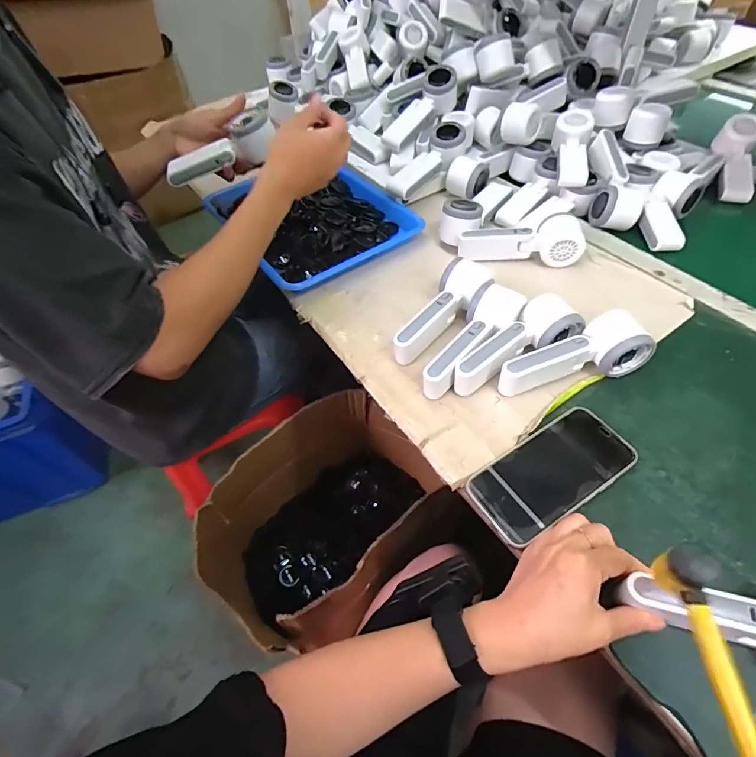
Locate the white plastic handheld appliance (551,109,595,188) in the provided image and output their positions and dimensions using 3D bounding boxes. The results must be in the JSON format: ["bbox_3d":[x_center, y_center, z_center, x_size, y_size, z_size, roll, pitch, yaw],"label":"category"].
[{"bbox_3d":[0.310,-0.364,0.672,0.060,0.069,0.169,13,54,13],"label":"white plastic handheld appliance"}]

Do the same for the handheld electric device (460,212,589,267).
[{"bbox_3d":[0.199,-0.195,0.585,0.160,0.046,0.056,0,52,3],"label":"handheld electric device"}]

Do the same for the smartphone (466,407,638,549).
[{"bbox_3d":[0.167,0.089,0.399,0.159,0.009,0.077,-28,56,-18],"label":"smartphone"}]

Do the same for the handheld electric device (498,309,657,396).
[{"bbox_3d":[0.212,-0.021,0.452,0.166,0.051,0.056,-19,53,-11],"label":"handheld electric device"}]

